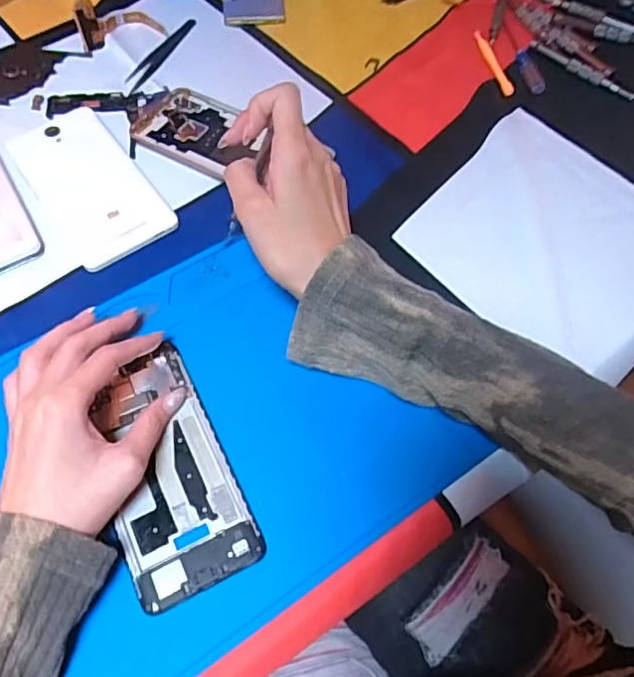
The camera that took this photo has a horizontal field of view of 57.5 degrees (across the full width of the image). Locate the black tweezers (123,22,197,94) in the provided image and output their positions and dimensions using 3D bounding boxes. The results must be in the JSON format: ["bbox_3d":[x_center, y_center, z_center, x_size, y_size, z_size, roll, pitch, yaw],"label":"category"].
[{"bbox_3d":[-0.142,-0.261,0.526,0.019,0.004,0.106,24,65,10],"label":"black tweezers"}]

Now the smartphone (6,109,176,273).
[{"bbox_3d":[-0.175,-0.122,0.441,0.073,0.007,0.152,-32,68,-17],"label":"smartphone"}]

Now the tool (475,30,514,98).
[{"bbox_3d":[0.157,-0.248,0.514,0.013,0.004,0.081,-8,64,-6],"label":"tool"}]

